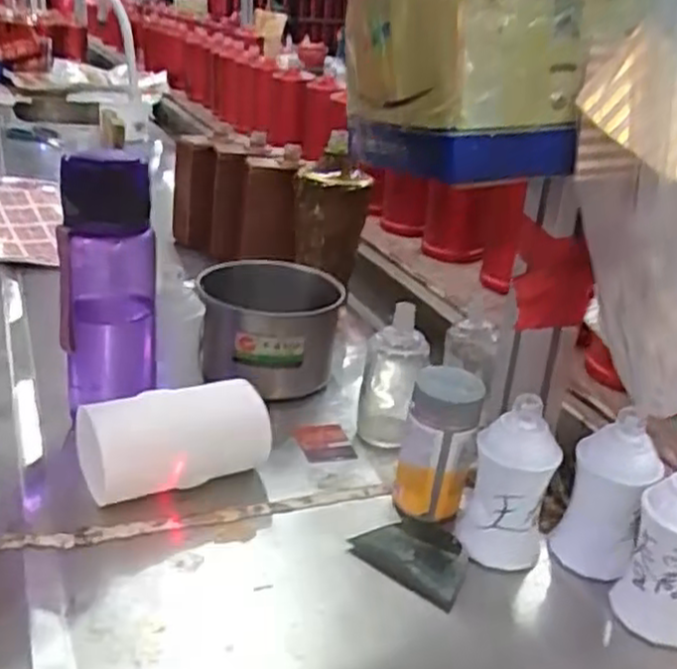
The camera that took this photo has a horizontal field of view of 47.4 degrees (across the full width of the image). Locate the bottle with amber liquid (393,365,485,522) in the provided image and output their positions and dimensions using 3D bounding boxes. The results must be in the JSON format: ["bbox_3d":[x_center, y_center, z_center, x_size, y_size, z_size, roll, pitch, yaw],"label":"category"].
[{"bbox_3d":[0.074,0.080,0.574,0.054,0.105,0.045,5,24,2],"label":"bottle with amber liquid"}]

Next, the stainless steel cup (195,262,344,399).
[{"bbox_3d":[-0.070,-0.006,0.773,0.131,0.098,0.150,-1,25,-11],"label":"stainless steel cup"}]

